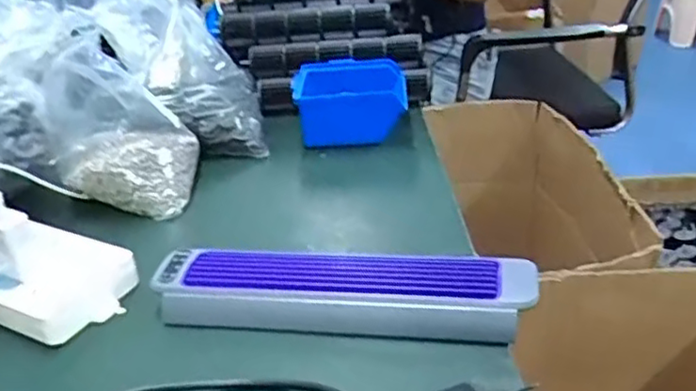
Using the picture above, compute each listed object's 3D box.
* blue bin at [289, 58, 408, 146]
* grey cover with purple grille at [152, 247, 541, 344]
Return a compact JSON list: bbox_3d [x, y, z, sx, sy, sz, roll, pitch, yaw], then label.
[{"bbox_3d":[0.003,-0.111,0.800,0.138,0.067,0.131,0,30,8],"label":"blue bin"},{"bbox_3d":[-0.005,0.074,0.517,0.294,0.035,0.071,1,31,10],"label":"grey cover with purple grille"}]

